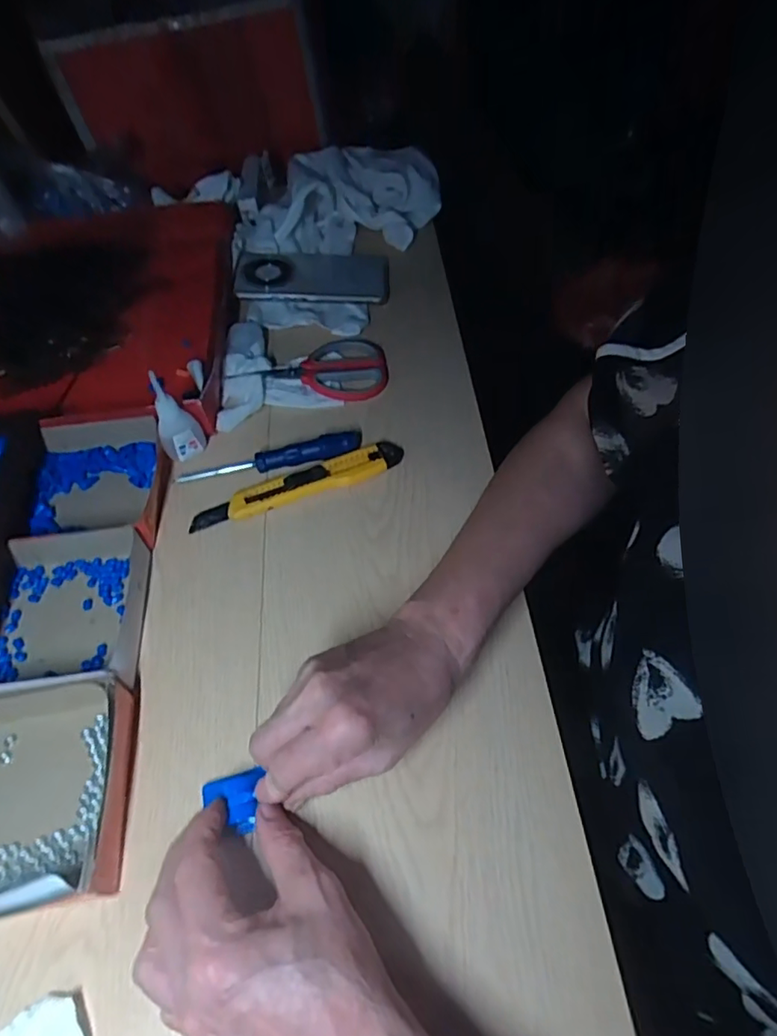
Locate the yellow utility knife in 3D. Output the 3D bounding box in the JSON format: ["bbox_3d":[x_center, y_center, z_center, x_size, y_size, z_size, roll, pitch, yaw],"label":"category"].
[{"bbox_3d":[-0.074,-0.028,0.477,0.180,0.011,0.029,-19,57,-11],"label":"yellow utility knife"}]

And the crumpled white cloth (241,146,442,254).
[{"bbox_3d":[-0.056,-0.377,0.679,0.231,0.062,0.131,-10,56,-2],"label":"crumpled white cloth"}]

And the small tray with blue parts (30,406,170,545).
[{"bbox_3d":[-0.246,-0.032,0.481,0.115,0.044,0.125,-4,56,-1],"label":"small tray with blue parts"}]

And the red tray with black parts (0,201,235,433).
[{"bbox_3d":[-0.344,-0.217,0.597,0.352,0.047,0.343,-5,56,1],"label":"red tray with black parts"}]

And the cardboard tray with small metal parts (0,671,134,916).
[{"bbox_3d":[-0.226,0.162,0.346,0.130,0.036,0.133,-9,56,-4],"label":"cardboard tray with small metal parts"}]

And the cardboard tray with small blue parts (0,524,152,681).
[{"bbox_3d":[-0.234,0.061,0.418,0.110,0.034,0.113,-3,56,0],"label":"cardboard tray with small blue parts"}]

